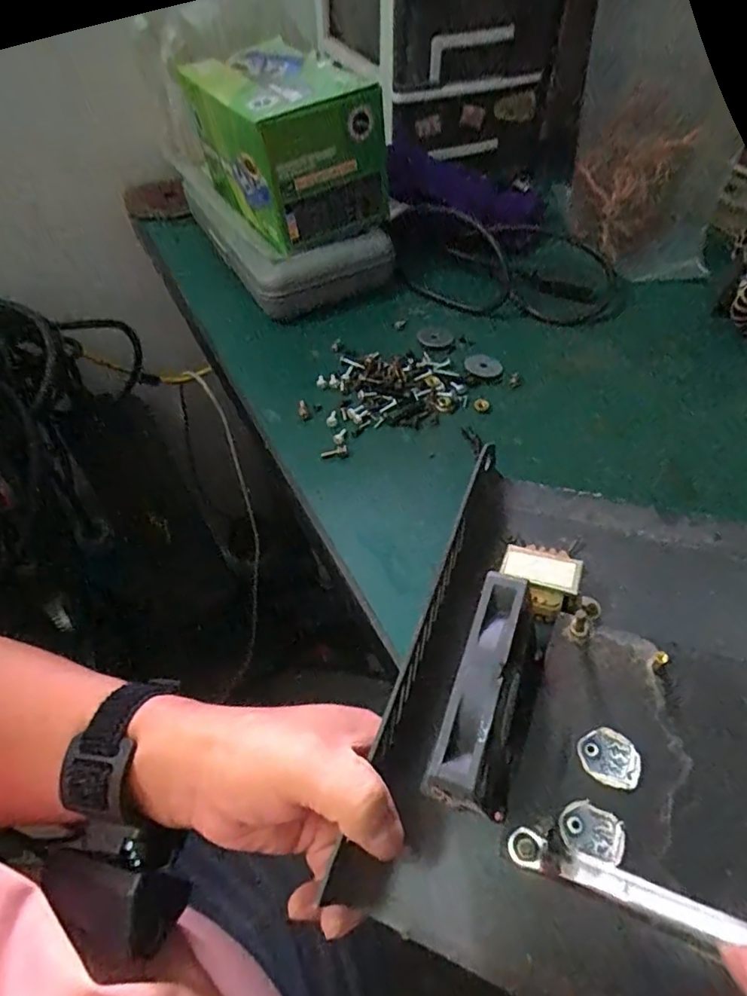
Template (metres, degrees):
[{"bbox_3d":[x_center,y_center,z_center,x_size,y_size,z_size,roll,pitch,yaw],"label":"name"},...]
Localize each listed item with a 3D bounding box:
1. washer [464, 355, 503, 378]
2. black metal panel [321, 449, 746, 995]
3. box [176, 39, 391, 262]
[{"bbox_3d":[0.084,-0.103,0.428,0.028,0.005,0.025,-8,51,-4],"label":"washer"},{"bbox_3d":[0.109,0.091,0.241,0.189,0.071,0.220,19,54,16],"label":"black metal panel"},{"bbox_3d":[-0.072,-0.296,0.461,0.116,0.095,0.167,-23,54,-16],"label":"box"}]

